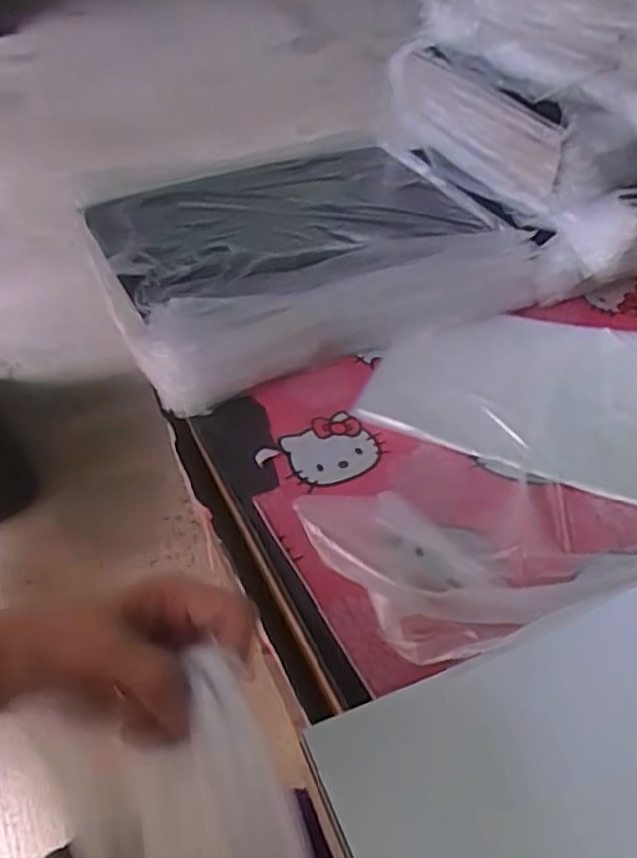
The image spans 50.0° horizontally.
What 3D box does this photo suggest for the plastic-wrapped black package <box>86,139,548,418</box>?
[{"bbox_3d":[-0.018,-0.187,0.711,0.411,0.088,0.298,-21,50,-21],"label":"plastic-wrapped black package"}]

